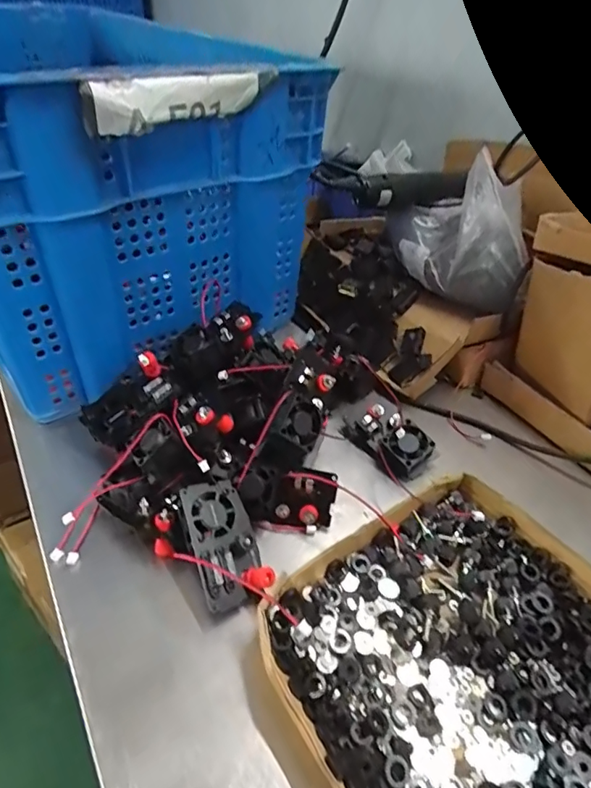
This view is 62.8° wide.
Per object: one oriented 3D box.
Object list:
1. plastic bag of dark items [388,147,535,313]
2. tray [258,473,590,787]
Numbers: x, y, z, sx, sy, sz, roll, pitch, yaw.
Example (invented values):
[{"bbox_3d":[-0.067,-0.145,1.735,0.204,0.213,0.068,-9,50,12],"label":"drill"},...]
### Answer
[{"bbox_3d":[0.188,-0.186,0.573,0.160,0.151,0.103,14,42,9],"label":"plastic bag of dark items"},{"bbox_3d":[0.151,0.208,0.313,0.255,0.027,0.314,-24,49,-29],"label":"tray"}]

